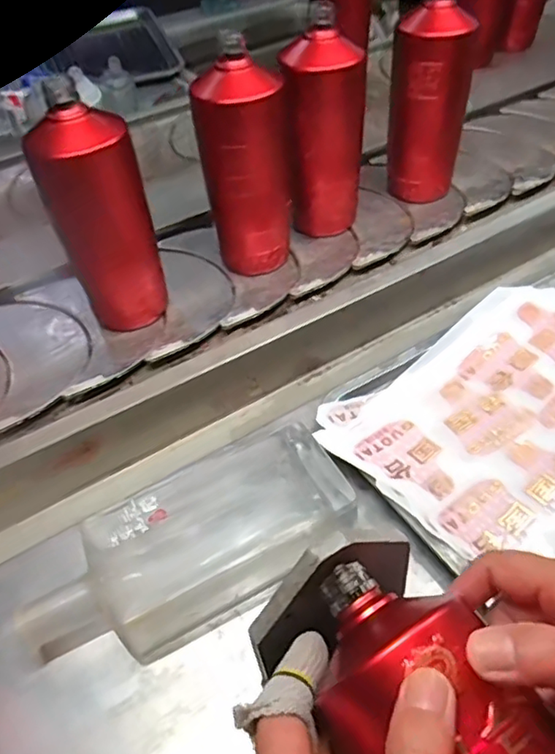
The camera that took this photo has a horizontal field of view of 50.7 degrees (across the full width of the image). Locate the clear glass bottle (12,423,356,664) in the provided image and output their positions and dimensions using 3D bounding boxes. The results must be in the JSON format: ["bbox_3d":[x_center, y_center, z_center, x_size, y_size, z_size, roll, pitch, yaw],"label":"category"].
[{"bbox_3d":[-0.057,0.116,0.399,0.227,0.048,0.097,-27,50,-19],"label":"clear glass bottle"}]

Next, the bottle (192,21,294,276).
[{"bbox_3d":[-0.026,-0.205,0.563,0.079,0.195,0.076,-1,47,5],"label":"bottle"}]

